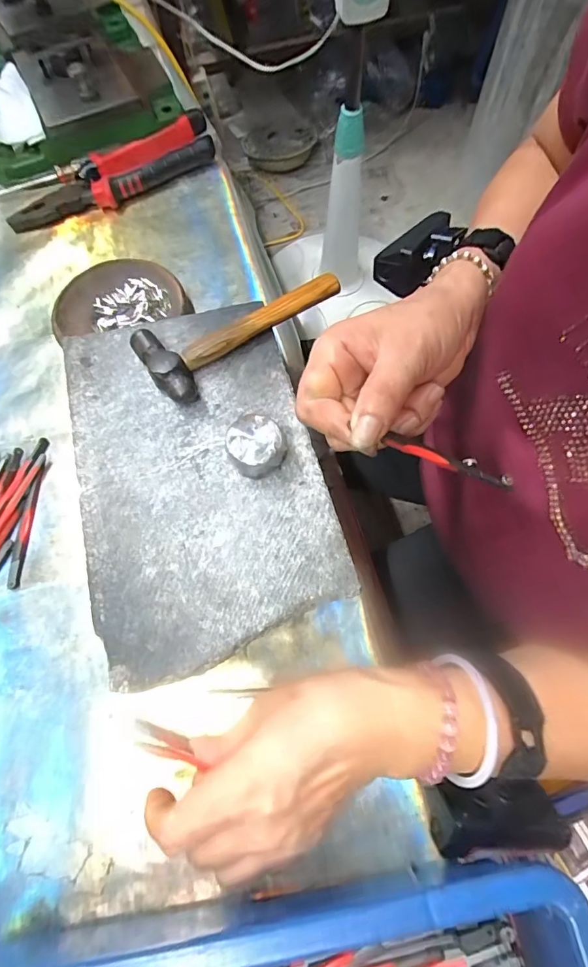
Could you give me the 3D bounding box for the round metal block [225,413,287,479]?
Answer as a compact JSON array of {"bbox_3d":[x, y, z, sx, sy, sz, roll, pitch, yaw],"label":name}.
[{"bbox_3d":[-0.023,-0.024,0.284,0.035,0.022,0.037,-1,68,2],"label":"round metal block"}]

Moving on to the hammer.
[{"bbox_3d":[-0.040,-0.118,0.322,0.151,0.022,0.063,-41,72,-14],"label":"hammer"}]

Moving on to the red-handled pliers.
[{"bbox_3d":[-0.185,-0.312,0.462,0.215,0.033,0.062,-22,68,-6],"label":"red-handled pliers"}]

